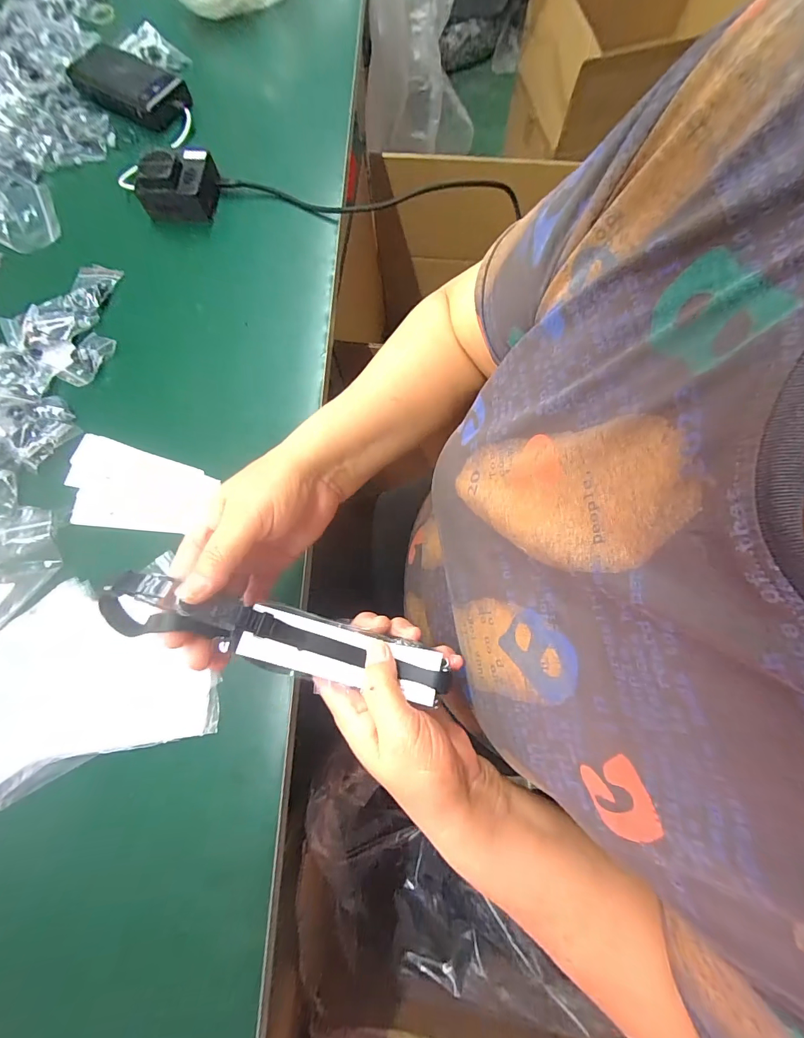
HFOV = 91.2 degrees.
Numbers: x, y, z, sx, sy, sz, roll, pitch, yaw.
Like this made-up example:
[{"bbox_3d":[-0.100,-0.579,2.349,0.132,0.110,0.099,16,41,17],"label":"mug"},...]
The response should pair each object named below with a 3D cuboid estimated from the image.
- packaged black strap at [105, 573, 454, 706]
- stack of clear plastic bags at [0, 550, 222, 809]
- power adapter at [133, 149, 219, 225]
[{"bbox_3d":[-0.076,0.077,0.252,0.213,0.029,0.038,17,76,-8],"label":"packaged black strap"},{"bbox_3d":[-0.298,0.144,0.334,0.252,0.013,0.155,-21,76,-5],"label":"stack of clear plastic bags"},{"bbox_3d":[-0.260,-0.387,0.454,0.086,0.041,0.061,-3,75,1],"label":"power adapter"}]

